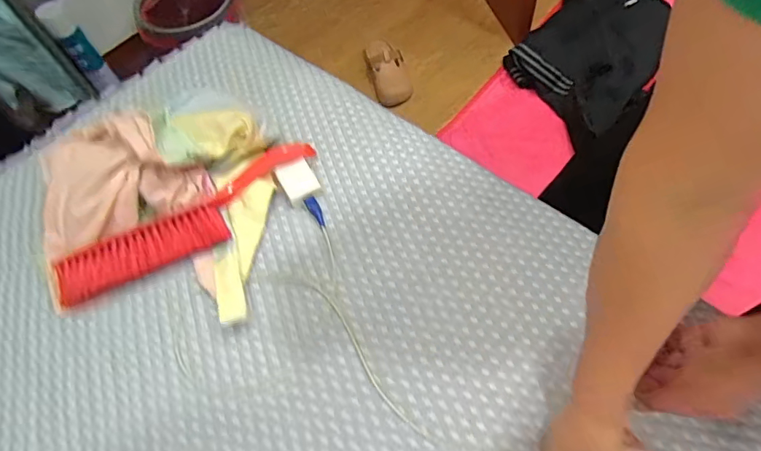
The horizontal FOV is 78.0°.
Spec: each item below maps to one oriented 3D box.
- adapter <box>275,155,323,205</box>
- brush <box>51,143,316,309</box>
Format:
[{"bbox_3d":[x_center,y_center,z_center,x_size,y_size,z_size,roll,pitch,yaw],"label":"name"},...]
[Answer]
[{"bbox_3d":[-0.111,-0.057,0.635,0.047,0.022,0.061,-26,62,-10],"label":"adapter"},{"bbox_3d":[-0.236,-0.007,0.602,0.356,0.033,0.077,-31,83,-15],"label":"brush"}]

